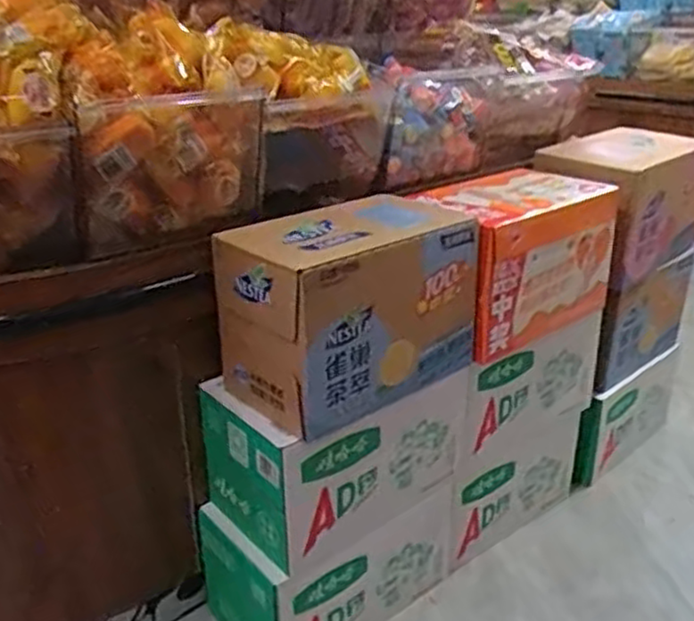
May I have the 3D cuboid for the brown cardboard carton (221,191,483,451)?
[{"bbox_3d":[0.012,-0.012,0.943,0.323,0.208,0.184,-22,31,-40],"label":"brown cardboard carton"}]

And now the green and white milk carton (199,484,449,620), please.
[{"bbox_3d":[-0.033,0.356,1.092,0.316,0.183,0.213,-19,30,-37],"label":"green and white milk carton"}]

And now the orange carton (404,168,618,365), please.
[{"bbox_3d":[0.252,-0.093,1.149,0.352,0.198,0.206,-20,30,-37],"label":"orange carton"}]

